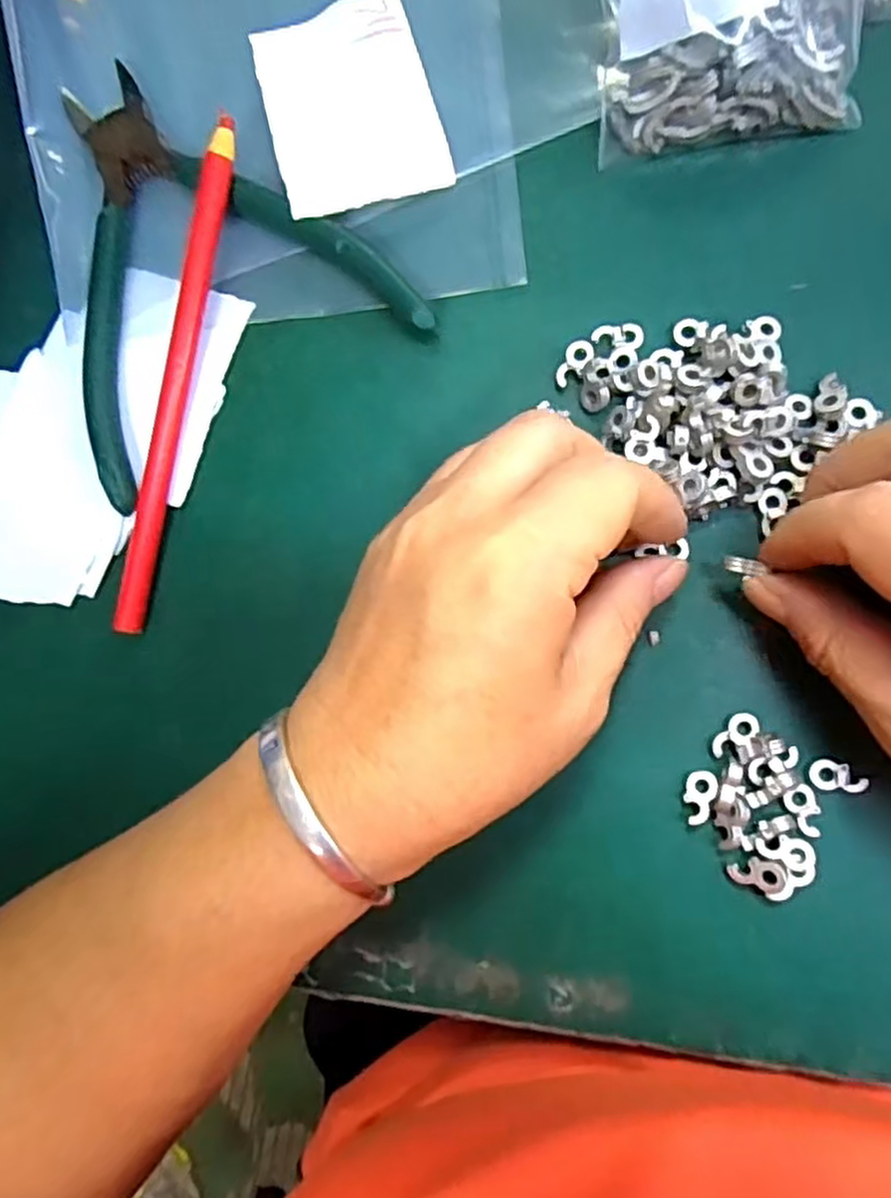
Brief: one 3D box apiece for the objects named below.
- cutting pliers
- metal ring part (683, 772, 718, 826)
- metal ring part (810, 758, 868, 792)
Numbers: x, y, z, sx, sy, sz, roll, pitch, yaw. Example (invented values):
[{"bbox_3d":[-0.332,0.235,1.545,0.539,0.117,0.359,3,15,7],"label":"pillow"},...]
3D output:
[{"bbox_3d":[-0.088,-0.115,0.249,0.114,0.010,0.135,-31,83,4],"label":"cutting pliers"},{"bbox_3d":[0.074,0.058,0.220,0.008,0.005,0.015,13,88,8],"label":"metal ring part"},{"bbox_3d":[0.112,0.051,0.214,0.015,0.004,0.009,4,87,7],"label":"metal ring part"}]

